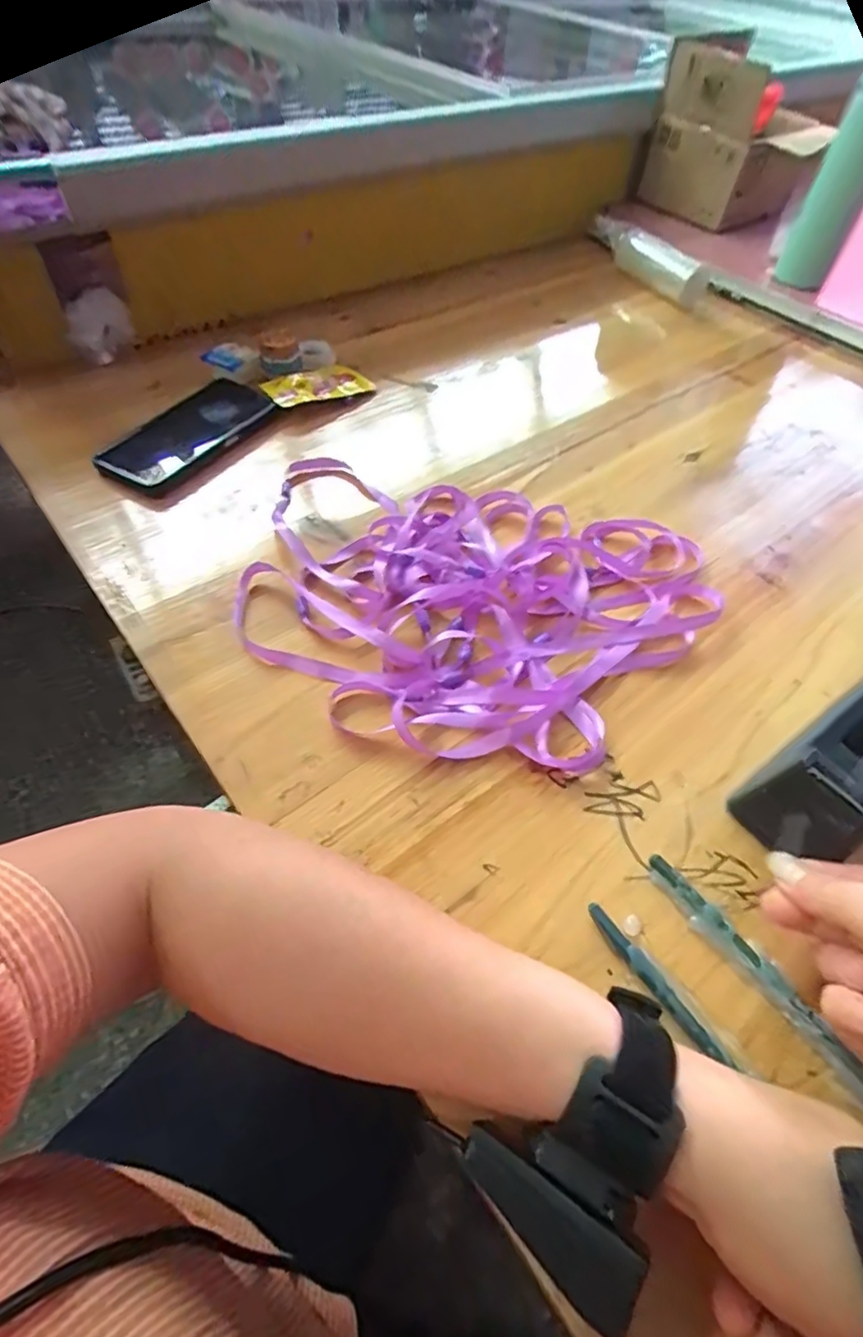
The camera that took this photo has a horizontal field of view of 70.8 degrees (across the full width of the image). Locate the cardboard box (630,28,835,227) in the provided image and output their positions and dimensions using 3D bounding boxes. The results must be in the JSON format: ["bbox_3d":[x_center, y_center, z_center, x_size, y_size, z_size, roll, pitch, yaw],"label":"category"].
[{"bbox_3d":[0.421,-0.738,0.840,0.184,0.172,0.152,-20,57,-19],"label":"cardboard box"}]

